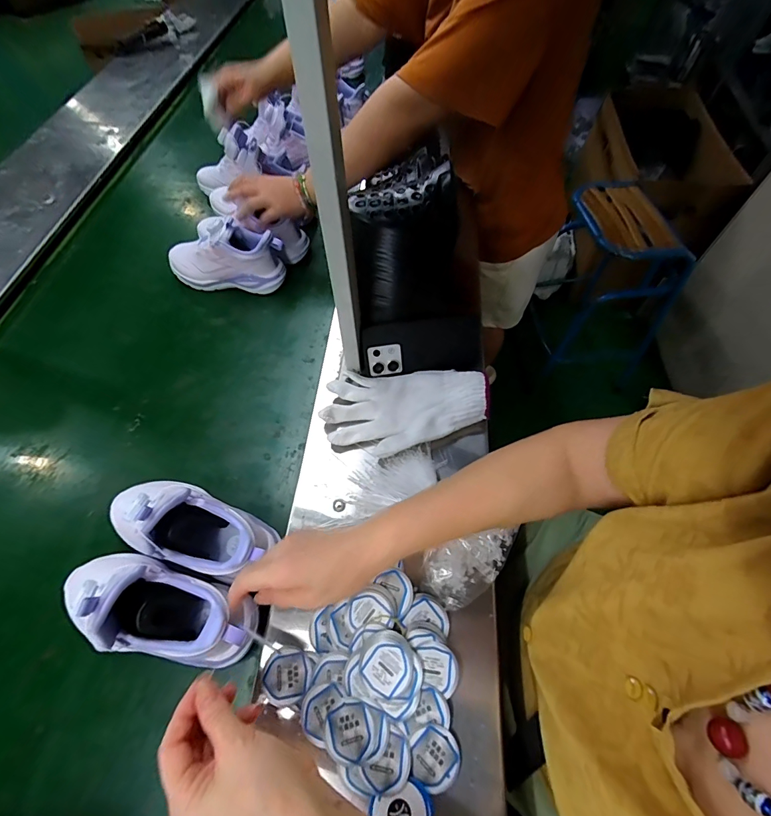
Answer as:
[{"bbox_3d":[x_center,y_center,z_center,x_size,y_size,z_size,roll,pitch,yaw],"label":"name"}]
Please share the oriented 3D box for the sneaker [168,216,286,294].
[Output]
[{"bbox_3d":[-0.279,-0.262,0.665,0.207,0.108,0.071,3,59,2],"label":"sneaker"}]

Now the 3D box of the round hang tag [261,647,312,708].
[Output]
[{"bbox_3d":[-0.096,0.259,0.375,0.046,0.004,0.046,-2,58,3],"label":"round hang tag"}]

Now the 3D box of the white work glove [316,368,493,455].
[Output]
[{"bbox_3d":[0.027,-0.001,0.507,0.207,0.034,0.121,2,58,-3],"label":"white work glove"}]

